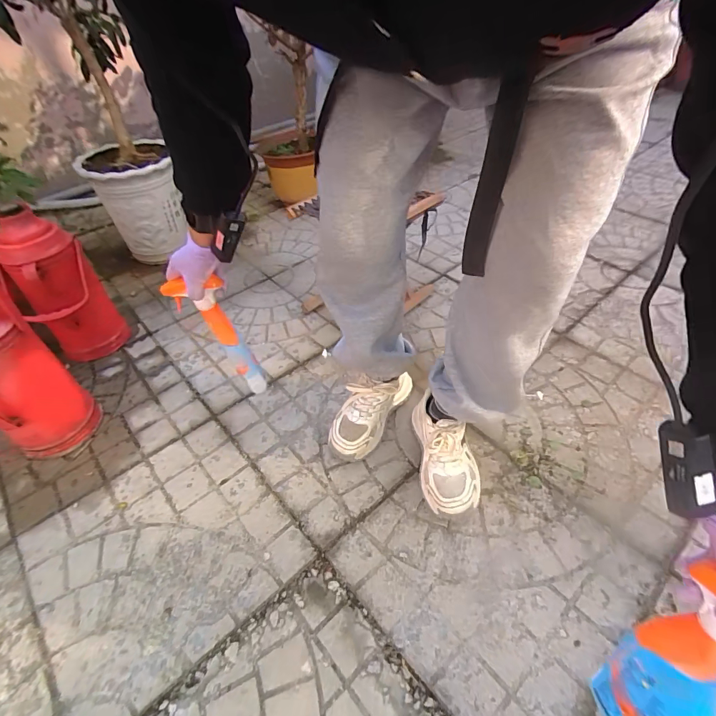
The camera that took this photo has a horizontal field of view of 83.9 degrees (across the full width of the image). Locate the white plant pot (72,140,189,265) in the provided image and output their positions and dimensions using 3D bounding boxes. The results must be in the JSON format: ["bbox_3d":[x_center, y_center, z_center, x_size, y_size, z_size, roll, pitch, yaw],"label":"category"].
[{"bbox_3d":[-0.724,-0.519,1.323,0.232,0.308,0.237,-2,45,2],"label":"white plant pot"}]

